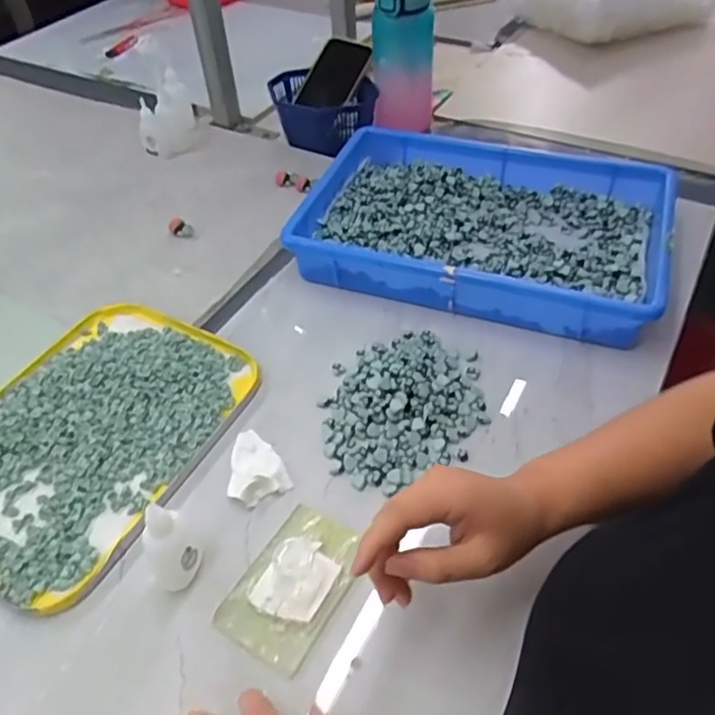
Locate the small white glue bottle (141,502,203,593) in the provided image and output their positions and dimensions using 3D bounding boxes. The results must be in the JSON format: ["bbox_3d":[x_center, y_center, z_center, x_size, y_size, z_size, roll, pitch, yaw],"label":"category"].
[{"bbox_3d":[-0.133,0.127,0.431,0.036,0.078,0.035,-1,48,1],"label":"small white glue bottle"}]

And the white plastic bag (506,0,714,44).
[{"bbox_3d":[0.444,-0.615,1.070,0.343,0.086,0.158,6,48,8],"label":"white plastic bag"}]

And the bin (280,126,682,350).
[{"bbox_3d":[0.132,-0.140,0.672,0.359,0.069,0.238,14,50,15],"label":"bin"}]

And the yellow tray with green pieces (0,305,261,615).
[{"bbox_3d":[-0.233,0.060,0.539,0.204,0.020,0.274,20,52,19],"label":"yellow tray with green pieces"}]

